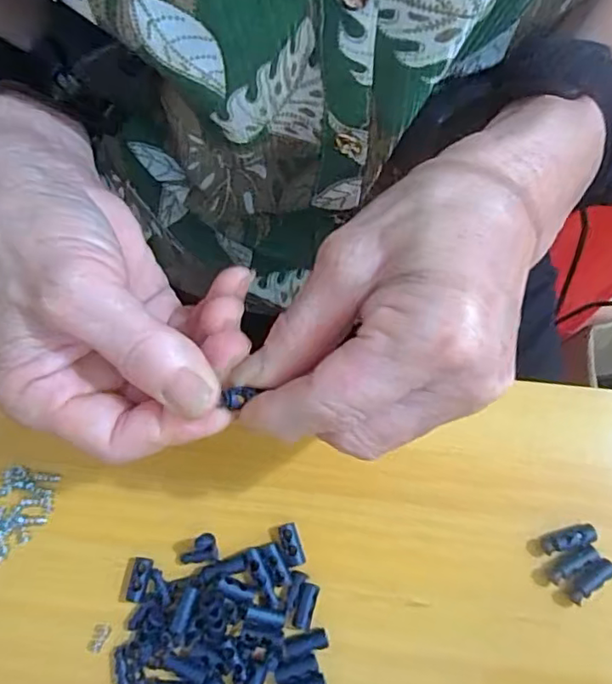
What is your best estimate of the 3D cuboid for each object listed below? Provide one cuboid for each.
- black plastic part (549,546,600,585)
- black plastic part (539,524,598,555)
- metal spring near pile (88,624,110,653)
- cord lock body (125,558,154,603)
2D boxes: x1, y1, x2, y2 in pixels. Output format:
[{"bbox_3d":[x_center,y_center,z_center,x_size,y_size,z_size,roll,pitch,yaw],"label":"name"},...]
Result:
[{"bbox_3d":[0.116,0.097,0.247,0.023,0.004,0.007,-37,73,7],"label":"black plastic part"},{"bbox_3d":[0.116,0.087,0.252,0.024,0.007,0.008,-17,71,-4],"label":"black plastic part"},{"bbox_3d":[-0.091,0.129,0.248,0.007,0.004,0.012,11,72,6],"label":"metal spring near pile"},{"bbox_3d":[-0.074,0.106,0.254,0.008,0.006,0.018,9,72,5],"label":"cord lock body"}]

